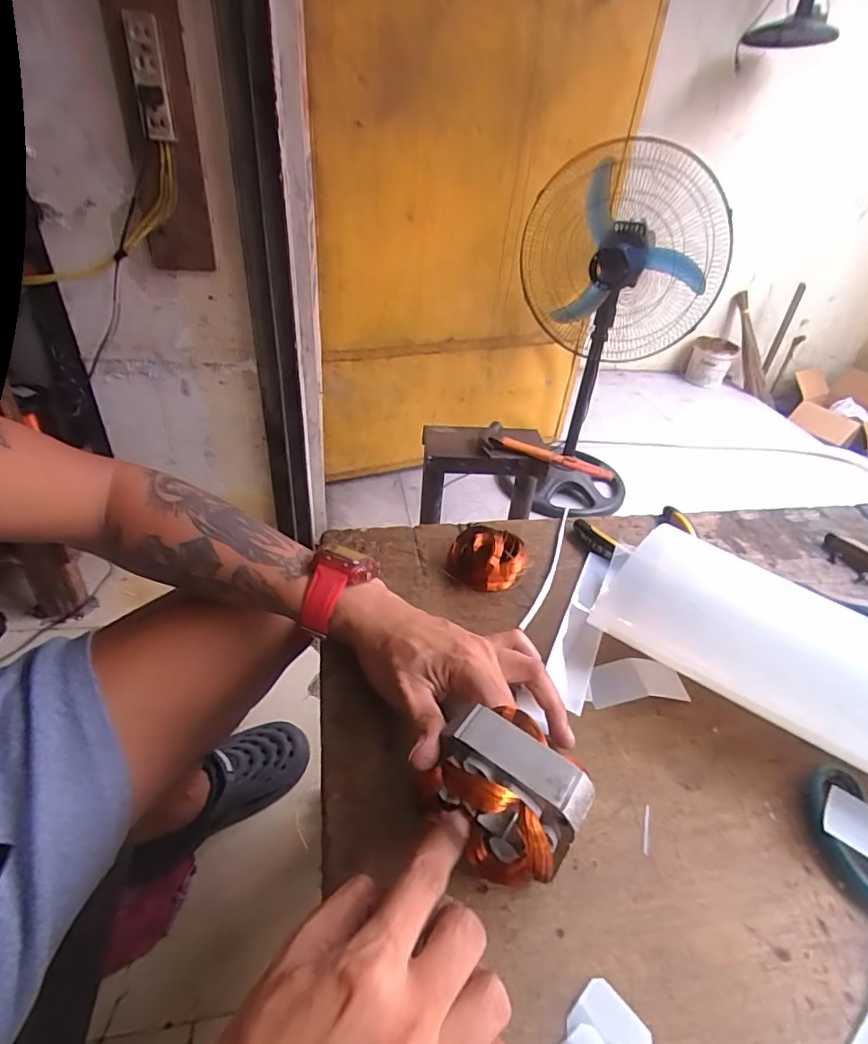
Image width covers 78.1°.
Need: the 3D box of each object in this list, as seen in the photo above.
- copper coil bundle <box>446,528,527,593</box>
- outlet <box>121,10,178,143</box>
[{"bbox_3d":[0.048,0.032,0.475,0.066,0.034,0.049,-1,38,-7],"label":"copper coil bundle"},{"bbox_3d":[-0.386,-0.600,0.727,0.041,0.134,0.027,-13,41,-22],"label":"outlet"}]

